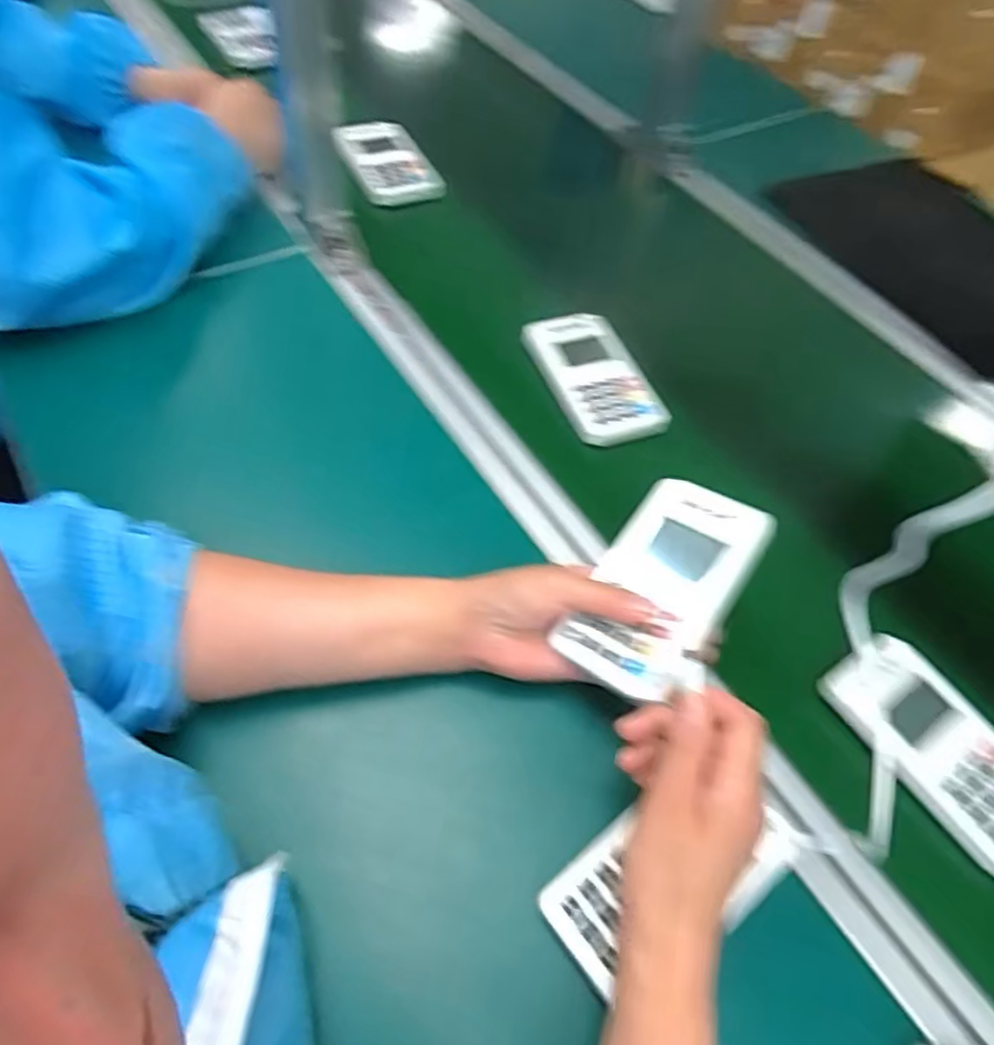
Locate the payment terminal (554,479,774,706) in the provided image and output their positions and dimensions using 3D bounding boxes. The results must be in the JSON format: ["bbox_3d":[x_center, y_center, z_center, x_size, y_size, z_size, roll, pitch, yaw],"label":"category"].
[{"bbox_3d":[0.102,0.041,0.433,0.074,0.021,0.138,29,72,30],"label":"payment terminal"}]

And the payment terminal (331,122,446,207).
[{"bbox_3d":[-0.122,-0.403,0.786,0.084,0.020,0.125,-25,68,-19],"label":"payment terminal"}]

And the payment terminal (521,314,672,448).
[{"bbox_3d":[0.086,-0.130,0.621,0.084,0.015,0.142,-14,57,-14],"label":"payment terminal"}]

